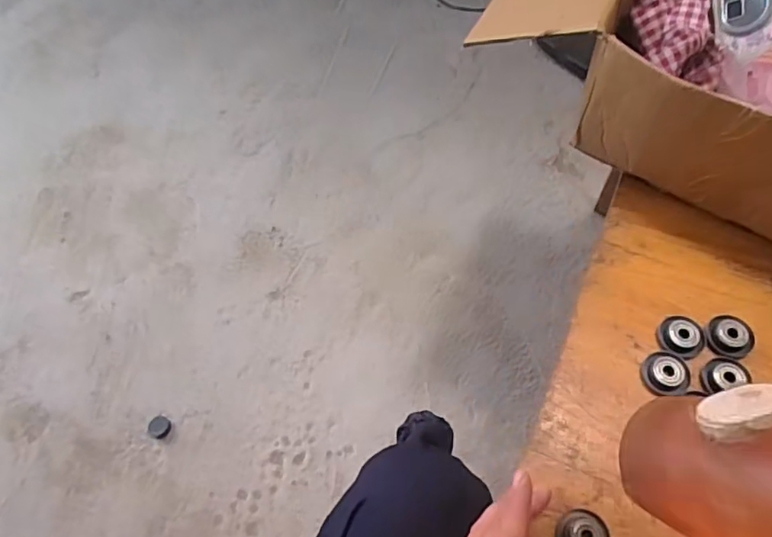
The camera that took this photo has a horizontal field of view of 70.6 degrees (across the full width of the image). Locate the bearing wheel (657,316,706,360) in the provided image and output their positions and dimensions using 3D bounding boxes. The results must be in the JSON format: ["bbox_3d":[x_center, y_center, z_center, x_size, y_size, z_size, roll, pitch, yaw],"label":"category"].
[{"bbox_3d":[0.222,0.051,0.408,0.033,0.007,0.029,22,65,17],"label":"bearing wheel"}]

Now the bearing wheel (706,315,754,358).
[{"bbox_3d":[0.256,0.051,0.406,0.032,0.010,0.031,-2,61,4],"label":"bearing wheel"}]

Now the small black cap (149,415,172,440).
[{"bbox_3d":[-0.370,0.261,0.892,0.034,0.010,0.034,-2,61,4],"label":"small black cap"}]

